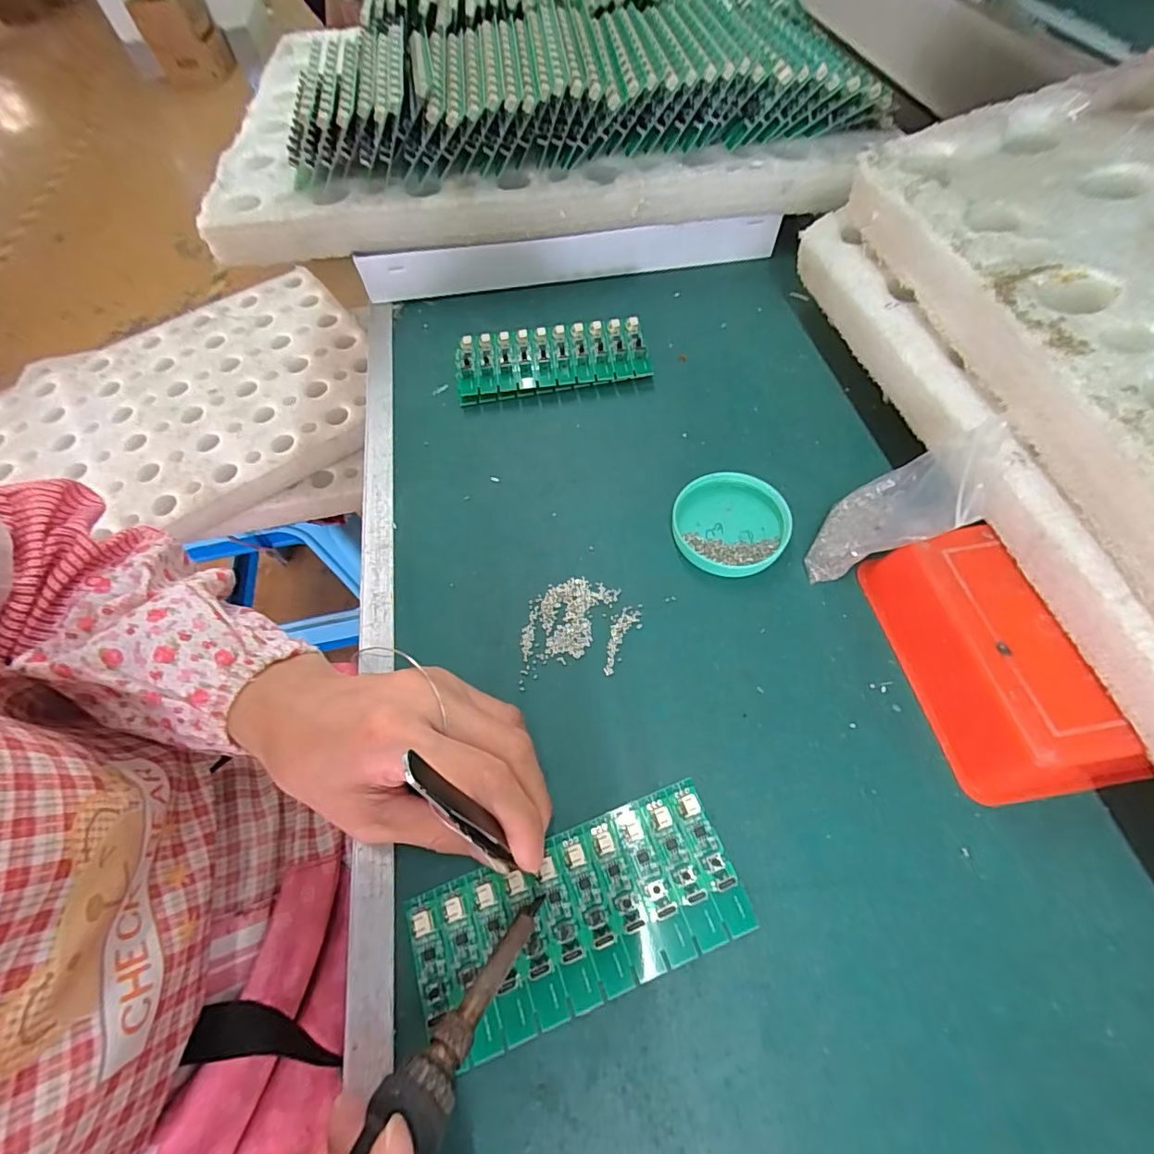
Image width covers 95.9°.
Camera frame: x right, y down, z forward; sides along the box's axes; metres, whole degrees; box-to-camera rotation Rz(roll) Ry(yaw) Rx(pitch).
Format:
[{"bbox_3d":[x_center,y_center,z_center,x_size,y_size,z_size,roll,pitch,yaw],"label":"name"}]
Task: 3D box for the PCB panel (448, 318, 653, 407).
[{"bbox_3d":[-0.020,-0.163,0.390,0.140,0.019,0.055,-9,60,-1],"label":"PCB panel"}]

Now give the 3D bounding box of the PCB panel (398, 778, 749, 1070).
[{"bbox_3d":[0.000,0.144,0.222,0.137,0.006,0.063,-19,61,-7],"label":"PCB panel"}]

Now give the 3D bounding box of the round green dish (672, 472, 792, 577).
[{"bbox_3d":[0.091,-0.032,0.310,0.064,0.016,0.063,-2,60,3],"label":"round green dish"}]

